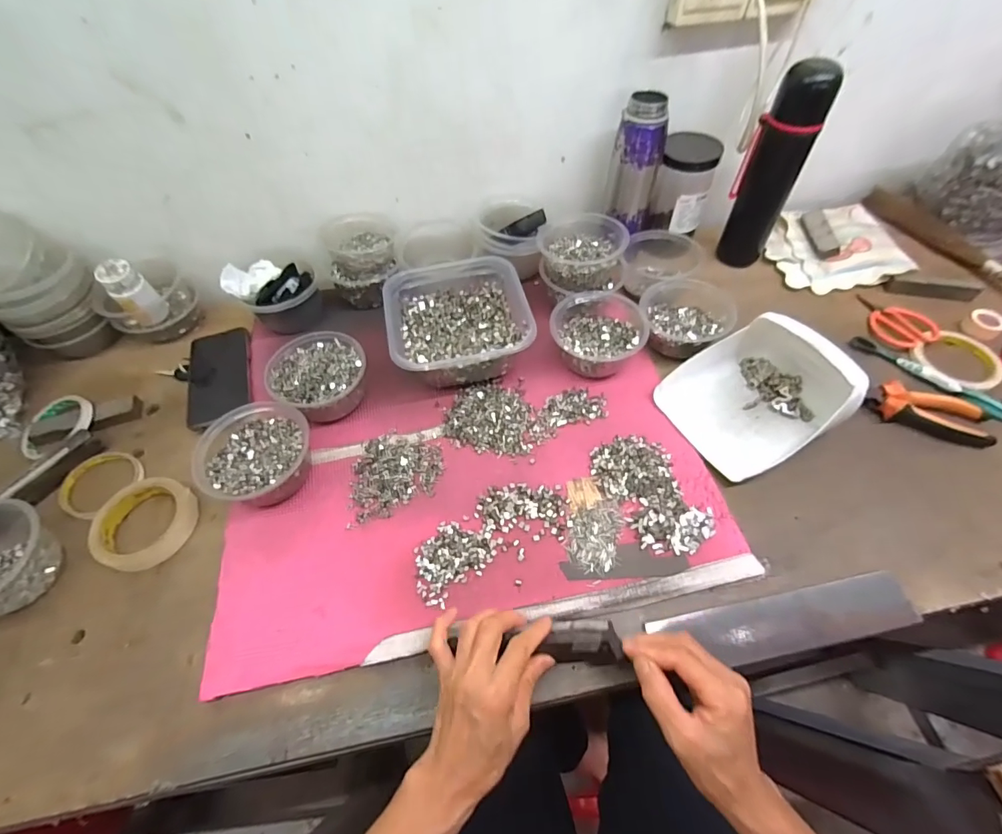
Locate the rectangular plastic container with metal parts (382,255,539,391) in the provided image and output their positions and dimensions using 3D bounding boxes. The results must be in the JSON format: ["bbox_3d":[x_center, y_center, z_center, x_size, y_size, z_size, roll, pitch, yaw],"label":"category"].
[{"bbox_3d":[-0.056,-0.124,0.600,0.169,0.070,0.170,-11,58,-5],"label":"rectangular plastic container with metal parts"}]

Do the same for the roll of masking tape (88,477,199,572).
[{"bbox_3d":[-0.393,0.115,0.505,0.102,0.019,0.098,-1,57,1],"label":"roll of masking tape"}]

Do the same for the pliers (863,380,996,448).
[{"bbox_3d":[0.498,-0.006,0.537,0.122,0.020,0.050,18,60,13],"label":"pliers"}]

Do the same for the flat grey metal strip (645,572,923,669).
[{"bbox_3d":[0.261,0.189,0.422,0.228,0.009,0.050,-13,65,0],"label":"flat grey metal strip"}]

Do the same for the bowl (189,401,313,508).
[{"bbox_3d":[-0.265,0.042,0.508,0.116,0.056,0.112,-1,57,1],"label":"bowl"}]

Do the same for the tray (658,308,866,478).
[{"bbox_3d":[0.294,-0.035,0.525,0.182,0.082,0.159,-24,60,-13],"label":"tray"}]

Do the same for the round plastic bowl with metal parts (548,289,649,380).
[{"bbox_3d":[0.126,-0.110,0.587,0.109,0.064,0.116,-1,57,1],"label":"round plastic bowl with metal parts"}]

